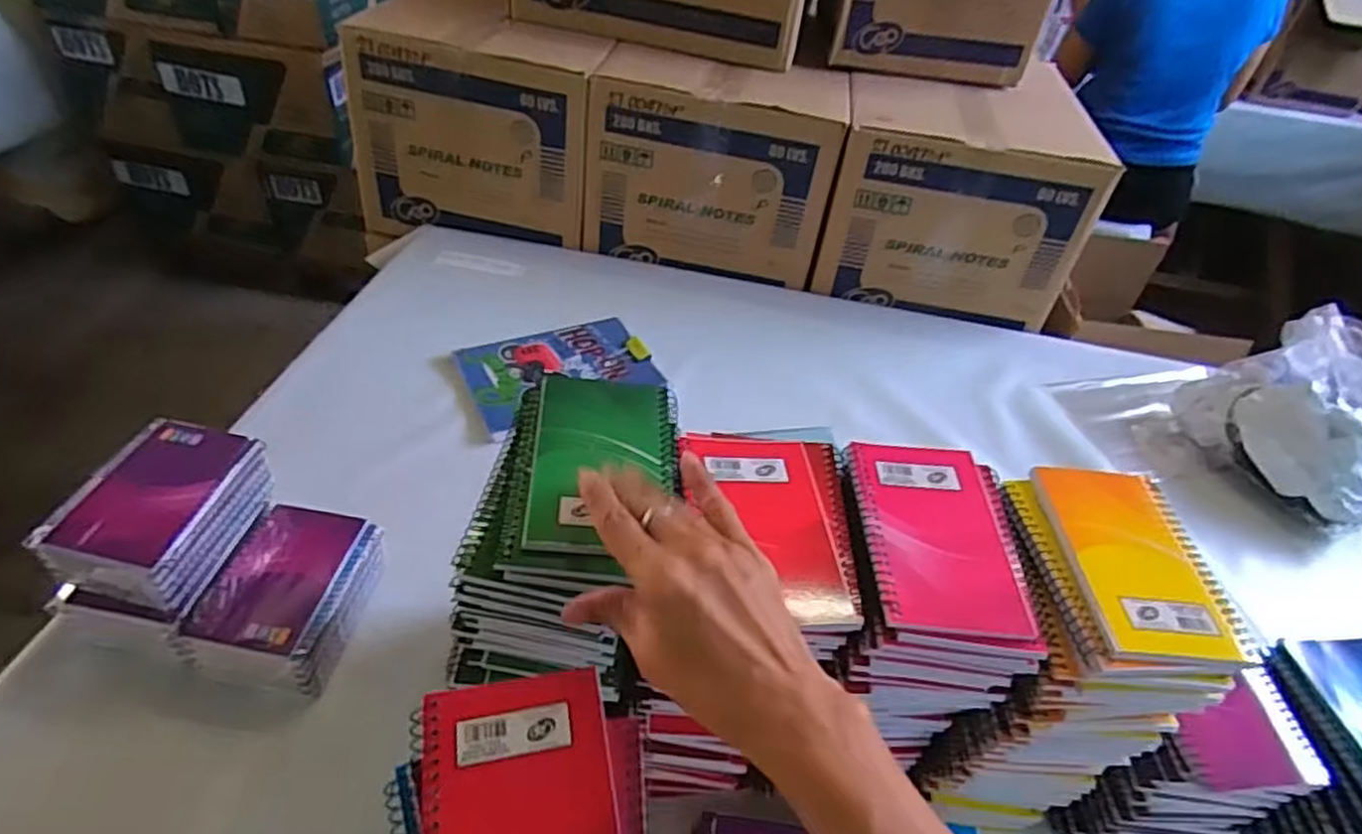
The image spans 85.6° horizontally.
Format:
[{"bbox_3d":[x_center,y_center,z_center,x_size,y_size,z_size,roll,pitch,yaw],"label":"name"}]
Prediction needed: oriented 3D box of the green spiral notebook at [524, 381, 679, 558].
[{"bbox_3d":[-0.042,0.023,0.425,0.083,0.015,0.125,3,42,-6],"label":"green spiral notebook"}]

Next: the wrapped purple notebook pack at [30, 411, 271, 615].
[{"bbox_3d":[-0.395,0.072,0.568,0.084,0.069,0.144,13,42,4],"label":"wrapped purple notebook pack"}]

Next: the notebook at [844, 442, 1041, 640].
[{"bbox_3d":[0.145,0.065,0.421,0.083,0.008,0.129,5,42,-5],"label":"notebook"}]

